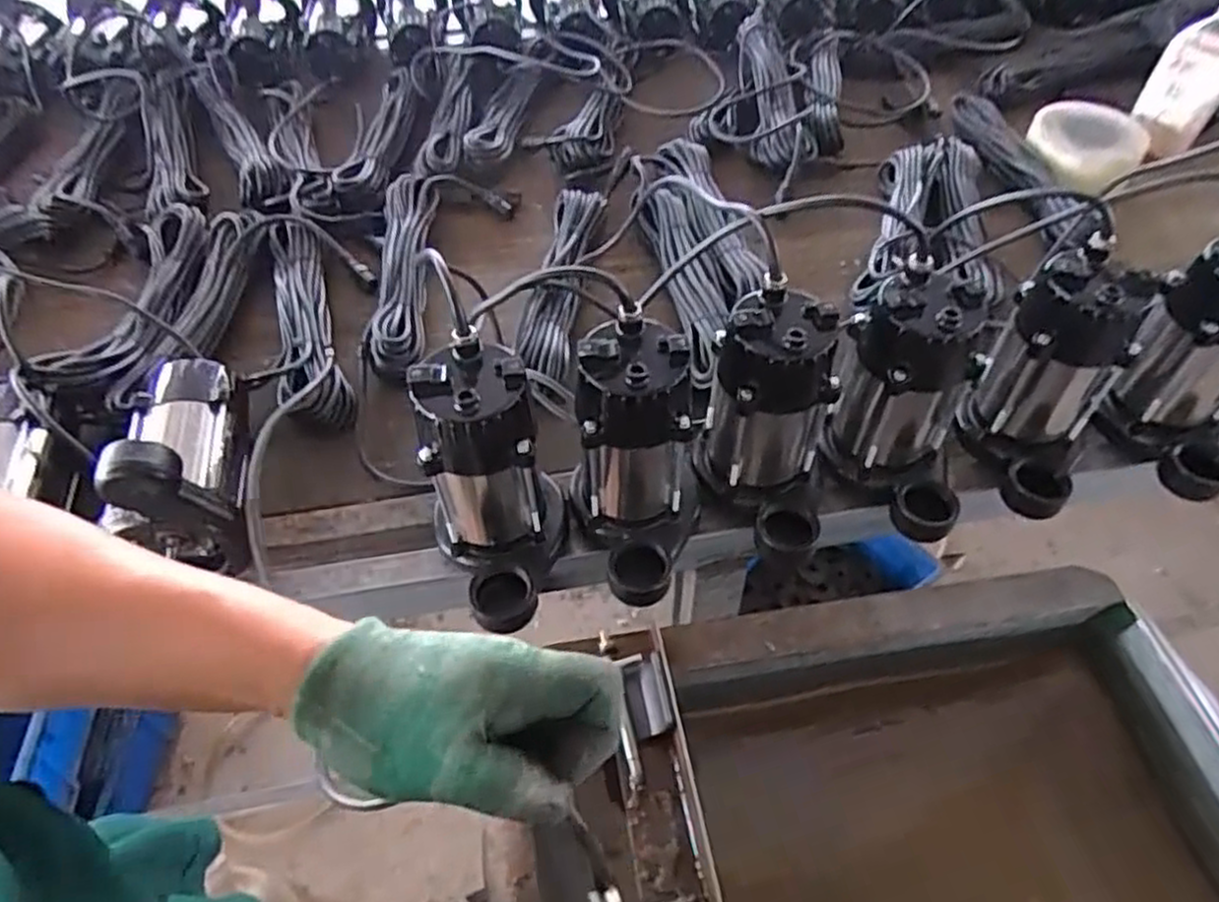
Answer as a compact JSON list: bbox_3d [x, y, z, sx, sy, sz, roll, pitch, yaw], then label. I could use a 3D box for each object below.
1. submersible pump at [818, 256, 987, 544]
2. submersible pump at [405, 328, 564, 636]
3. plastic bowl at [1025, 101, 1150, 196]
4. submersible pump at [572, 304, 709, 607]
[{"bbox_3d":[0.266,-0.038,0.668,0.112,0.191,0.138,5,51,4],"label":"submersible pump"},{"bbox_3d":[-0.095,0.020,0.645,0.104,0.231,0.135,-7,52,-6],"label":"submersible pump"},{"bbox_3d":[0.625,-0.403,0.998,0.138,0.049,0.145,0,51,0],"label":"plastic bowl"},{"bbox_3d":[0.023,0.011,0.626,0.110,0.191,0.151,1,51,1],"label":"submersible pump"}]

